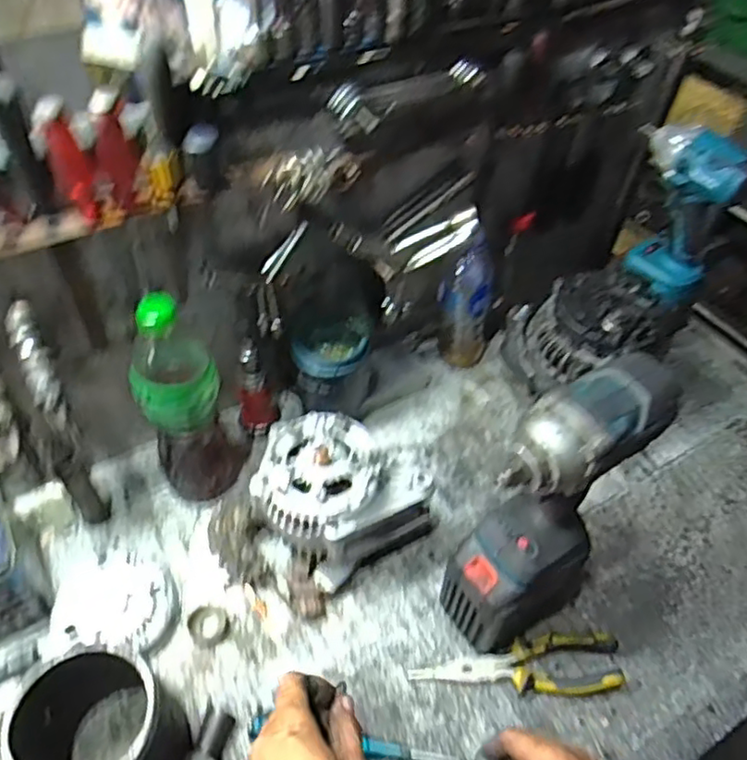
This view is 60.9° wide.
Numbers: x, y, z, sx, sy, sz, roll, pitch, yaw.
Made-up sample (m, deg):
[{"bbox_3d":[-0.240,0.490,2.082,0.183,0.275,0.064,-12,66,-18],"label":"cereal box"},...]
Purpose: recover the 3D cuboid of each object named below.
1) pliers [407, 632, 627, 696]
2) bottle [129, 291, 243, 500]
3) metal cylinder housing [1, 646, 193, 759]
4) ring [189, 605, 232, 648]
[{"bbox_3d":[0.140,0.277,0.607,0.199,0.035,0.058,-4,49,-8],"label":"pliers"},{"bbox_3d":[-0.193,0.012,0.651,0.079,0.266,0.094,-10,50,-13],"label":"bottle"},{"bbox_3d":[-0.221,0.286,0.514,0.124,0.131,0.104,16,50,10],"label":"metal cylinder housing"},{"bbox_3d":[-0.164,0.245,0.636,0.042,0.006,0.036,18,50,12],"label":"ring"}]

